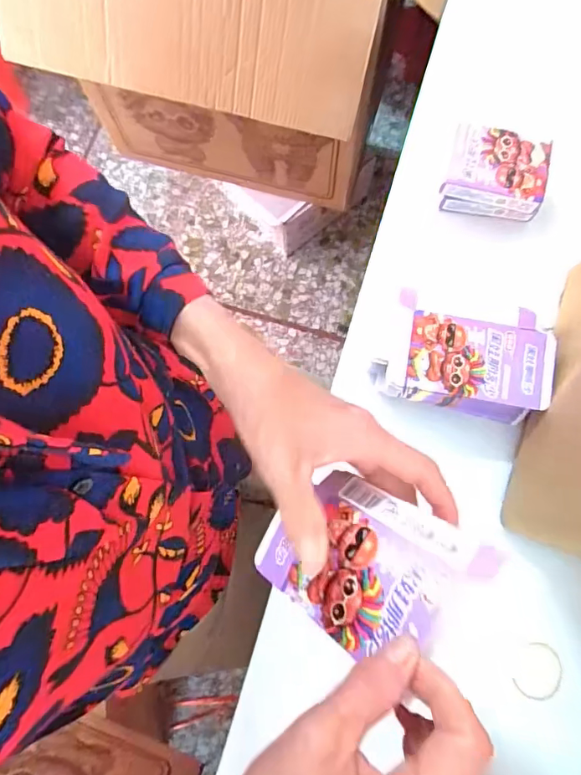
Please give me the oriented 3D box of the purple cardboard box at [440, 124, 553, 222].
[{"bbox_3d":[0.190,-0.199,0.444,0.091,0.053,0.066,12,79,3],"label":"purple cardboard box"}]

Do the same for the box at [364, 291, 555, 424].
[{"bbox_3d":[0.146,-0.022,0.407,0.137,0.061,0.091,10,79,3],"label":"box"}]

